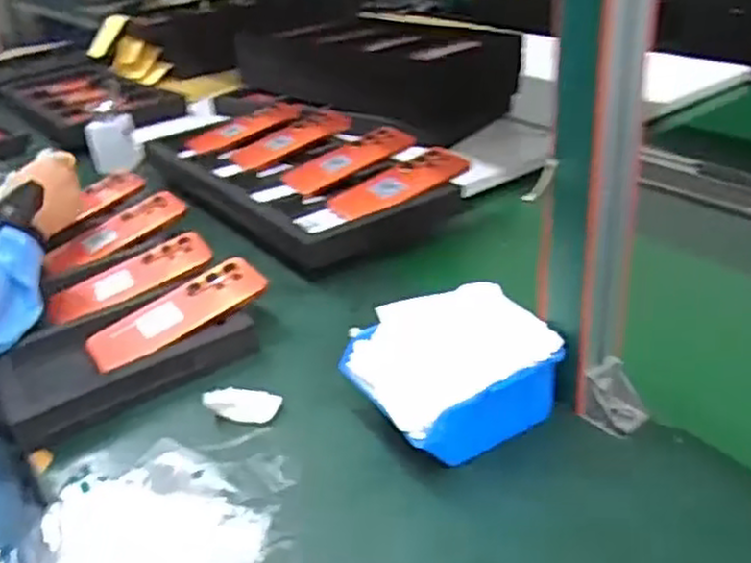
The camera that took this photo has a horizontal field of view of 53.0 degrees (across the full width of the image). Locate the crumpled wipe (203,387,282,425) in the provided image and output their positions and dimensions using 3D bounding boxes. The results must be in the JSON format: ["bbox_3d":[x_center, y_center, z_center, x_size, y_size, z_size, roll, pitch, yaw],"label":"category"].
[{"bbox_3d":[-0.111,0.104,0.629,0.062,0.023,0.019,8,29,-7],"label":"crumpled wipe"}]

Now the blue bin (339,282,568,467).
[{"bbox_3d":[0.059,0.074,0.598,0.141,0.083,0.120,-17,32,-21],"label":"blue bin"}]

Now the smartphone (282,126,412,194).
[{"bbox_3d":[-0.036,-0.161,0.983,0.173,0.009,0.084,-31,44,-20],"label":"smartphone"}]

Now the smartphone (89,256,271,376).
[{"bbox_3d":[-0.190,0.031,0.728,0.174,0.014,0.083,-30,37,-18],"label":"smartphone"}]

